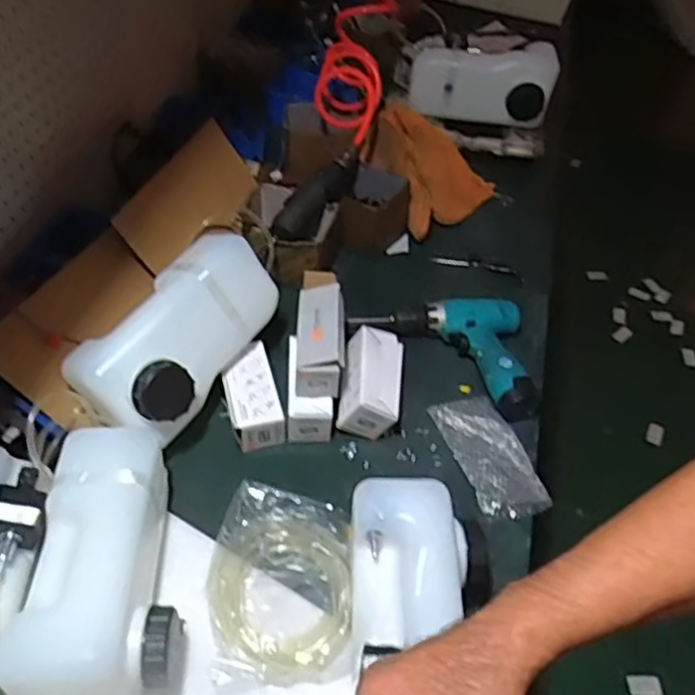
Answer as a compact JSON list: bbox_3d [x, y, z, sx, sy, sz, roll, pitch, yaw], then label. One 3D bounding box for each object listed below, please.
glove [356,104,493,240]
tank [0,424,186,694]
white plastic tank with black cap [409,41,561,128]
[{"bbox_3d":[0.135,-0.315,1.147,0.229,0.082,0.229,12,55,-18],"label":"glove"},{"bbox_3d":[-0.224,0.199,0.624,0.125,0.111,0.271,-3,48,-7],"label":"tank"},{"bbox_3d":[0.247,-0.485,1.219,0.257,0.135,0.091,9,48,4],"label":"white plastic tank with black cap"}]

